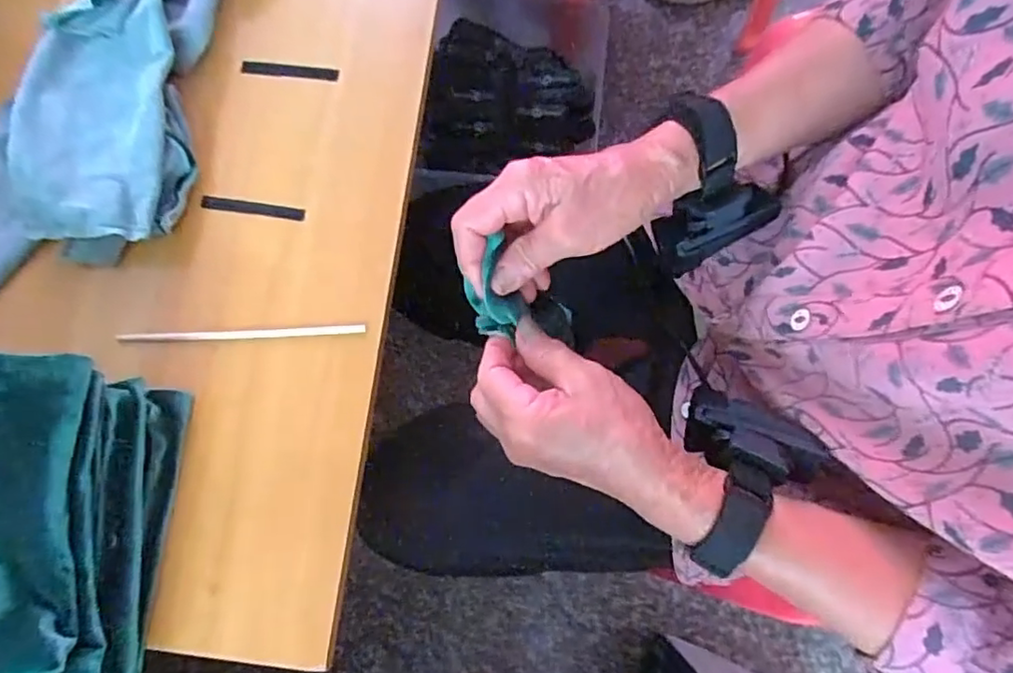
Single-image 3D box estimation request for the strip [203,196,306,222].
[{"bbox_3d":[-0.180,-0.091,0.431,0.074,0.005,0.010,8,76,4],"label":"strip"}]

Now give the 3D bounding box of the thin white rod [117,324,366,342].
[{"bbox_3d":[-0.178,-0.002,0.408,0.166,0.004,0.007,-2,76,1],"label":"thin white rod"}]

